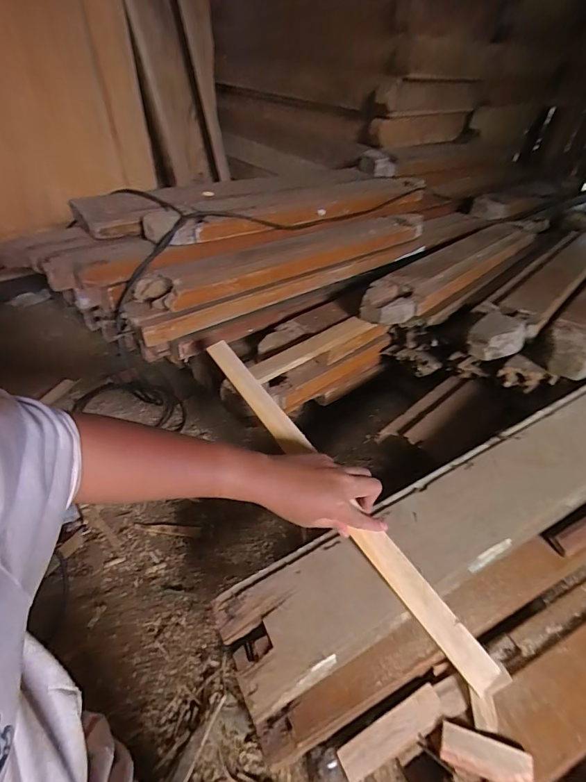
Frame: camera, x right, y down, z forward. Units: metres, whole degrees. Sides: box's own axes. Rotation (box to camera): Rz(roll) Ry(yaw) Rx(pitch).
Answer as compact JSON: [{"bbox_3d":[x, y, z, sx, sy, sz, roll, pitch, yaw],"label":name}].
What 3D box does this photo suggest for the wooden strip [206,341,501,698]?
[{"bbox_3d":[0.043,0.125,0.549,0.034,0.021,0.569,-24,61,-32],"label":"wooden strip"}]

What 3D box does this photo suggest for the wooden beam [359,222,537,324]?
[{"bbox_3d":[0.444,-0.328,1.035,0.157,0.067,0.795,36,50,29],"label":"wooden beam"}]

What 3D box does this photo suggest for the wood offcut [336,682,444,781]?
[{"bbox_3d":[0.125,0.430,0.498,0.142,0.008,0.038,-28,57,-10],"label":"wood offcut"}]

